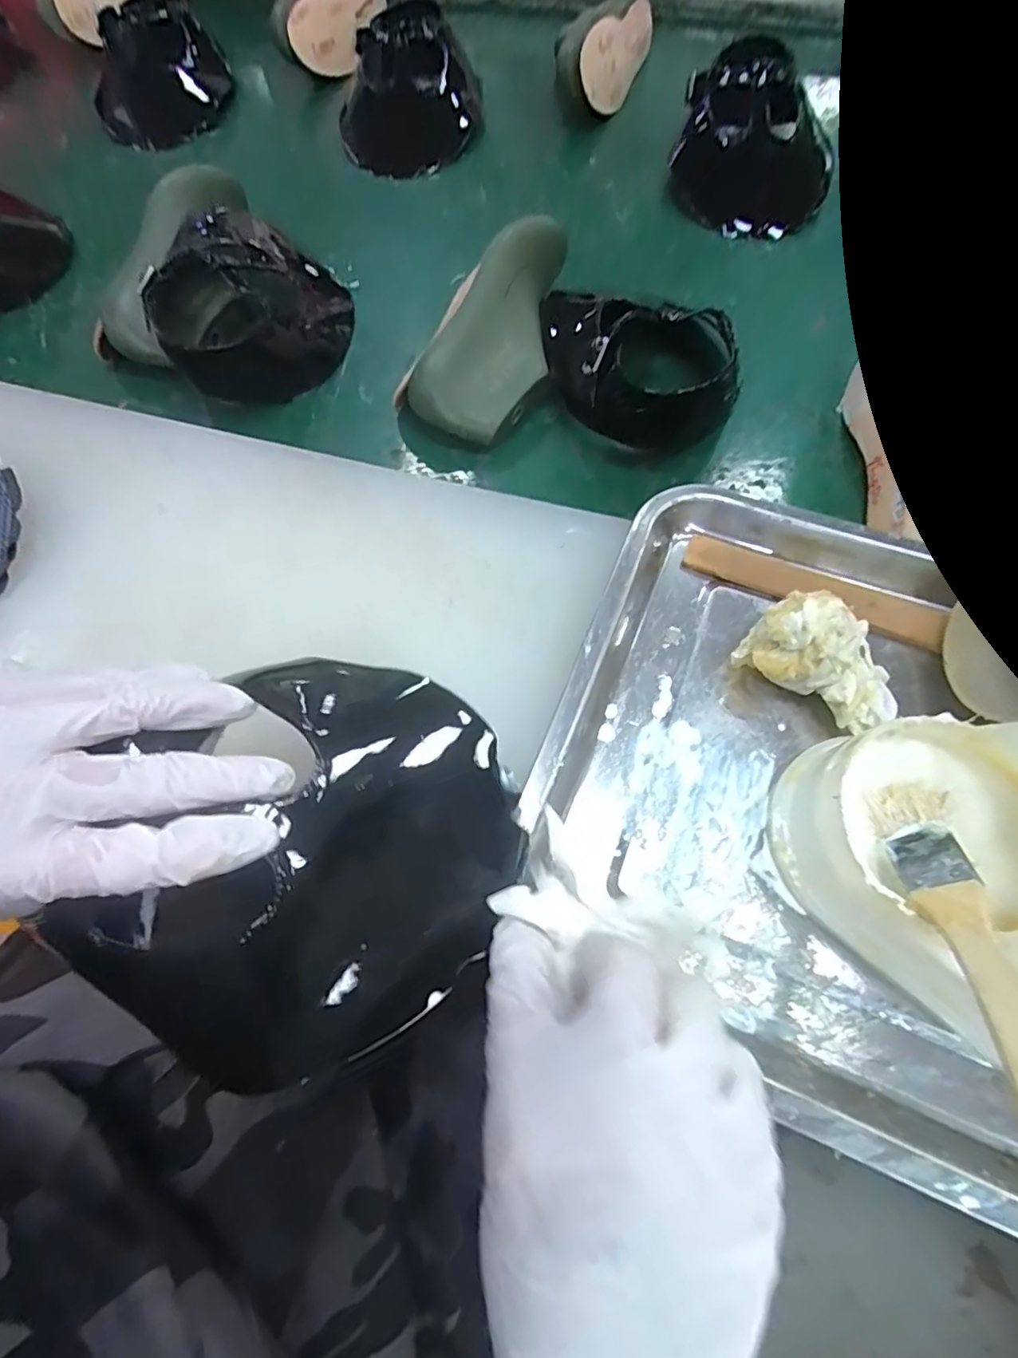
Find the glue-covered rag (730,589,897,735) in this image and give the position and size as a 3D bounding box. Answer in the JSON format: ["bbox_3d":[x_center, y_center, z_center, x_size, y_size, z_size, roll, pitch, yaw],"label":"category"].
[{"bbox_3d":[0.160,-0.011,0.286,0.074,0.037,0.054,37,73,18],"label":"glue-covered rag"}]

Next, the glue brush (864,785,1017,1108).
[{"bbox_3d":[0.147,0.087,0.175,0.022,0.014,0.144,9,33,7],"label":"glue brush"}]

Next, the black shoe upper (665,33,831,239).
[{"bbox_3d":[0.223,-0.485,0.516,0.138,0.093,0.138,15,67,7],"label":"black shoe upper"}]

